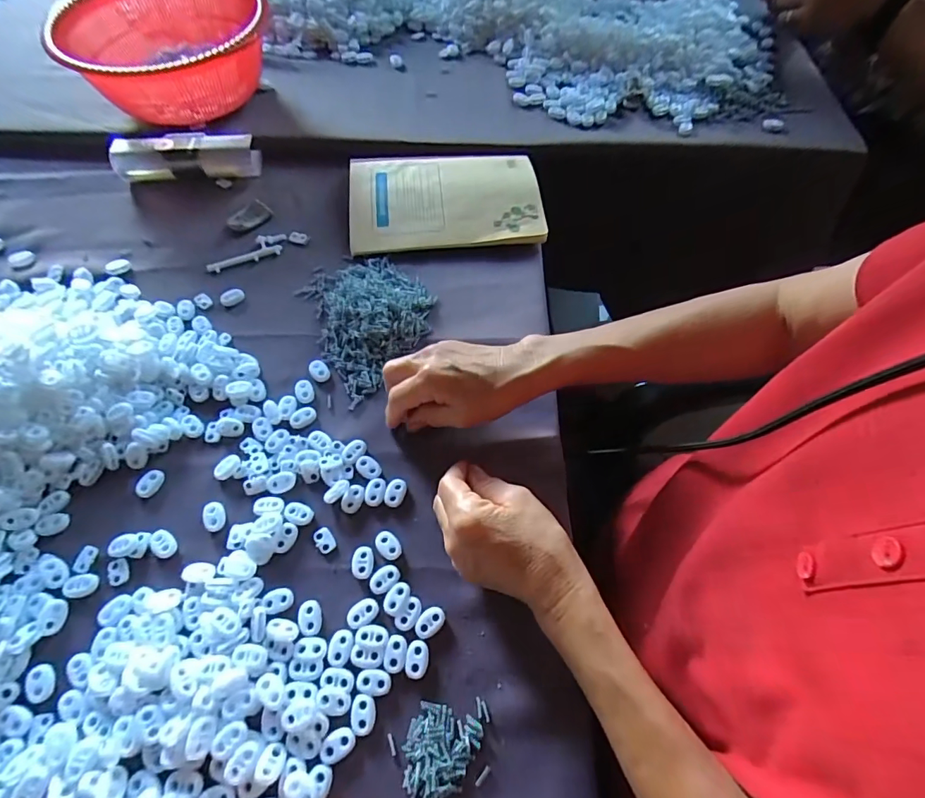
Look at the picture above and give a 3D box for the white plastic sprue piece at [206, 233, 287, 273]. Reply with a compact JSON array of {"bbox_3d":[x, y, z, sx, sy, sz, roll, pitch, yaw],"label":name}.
[{"bbox_3d":[-0.226,-0.154,0.487,0.084,0.007,0.025,-23,65,-12],"label":"white plastic sprue piece"}]

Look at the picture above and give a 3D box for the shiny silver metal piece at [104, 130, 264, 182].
[{"bbox_3d":[-0.315,-0.279,0.531,0.157,0.032,0.043,-5,63,-3],"label":"shiny silver metal piece"}]

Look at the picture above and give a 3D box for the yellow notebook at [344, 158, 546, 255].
[{"bbox_3d":[-0.020,-0.225,0.517,0.207,0.016,0.140,-5,63,-3],"label":"yellow notebook"}]

